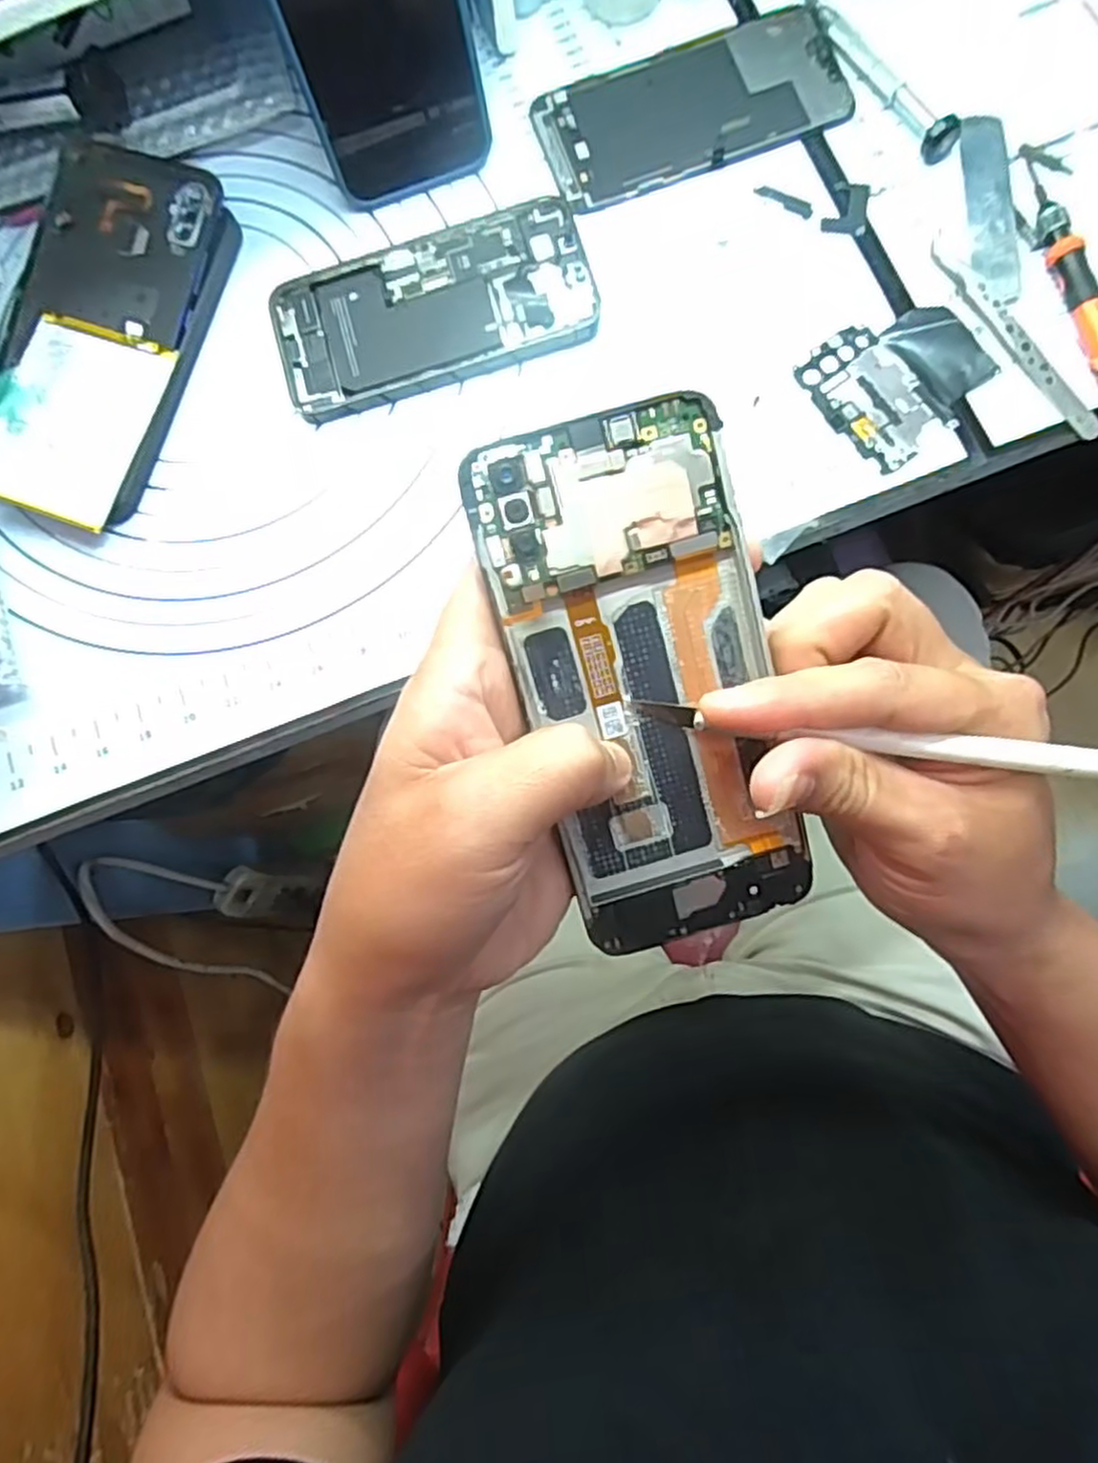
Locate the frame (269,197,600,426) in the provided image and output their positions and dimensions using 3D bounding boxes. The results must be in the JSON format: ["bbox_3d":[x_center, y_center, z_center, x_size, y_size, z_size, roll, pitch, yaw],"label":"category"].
[{"bbox_3d":[-0.053,-0.193,0.344,0.142,0.011,0.072,-15,82,1],"label":"frame"}]

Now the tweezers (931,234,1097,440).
[{"bbox_3d":[0.200,-0.172,0.327,0.011,0.005,0.111,-33,82,-1],"label":"tweezers"}]

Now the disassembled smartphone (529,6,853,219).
[{"bbox_3d":[0.067,-0.292,0.353,0.138,0.005,0.067,-19,82,1],"label":"disassembled smartphone"}]

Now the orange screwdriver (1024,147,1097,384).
[{"bbox_3d":[0.227,-0.184,0.319,0.012,0.017,0.145,-13,82,2],"label":"orange screwdriver"}]

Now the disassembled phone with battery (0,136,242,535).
[{"bbox_3d":[-0.205,-0.181,0.343,0.083,0.013,0.173,17,81,-3],"label":"disassembled phone with battery"}]

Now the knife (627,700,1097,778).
[{"bbox_3d":[0.089,0.001,0.210,0.130,0.007,0.008,8,83,12],"label":"knife"}]

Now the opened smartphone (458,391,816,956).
[{"bbox_3d":[0.029,-0.011,0.219,0.070,0.007,0.152,-15,103,1],"label":"opened smartphone"}]

